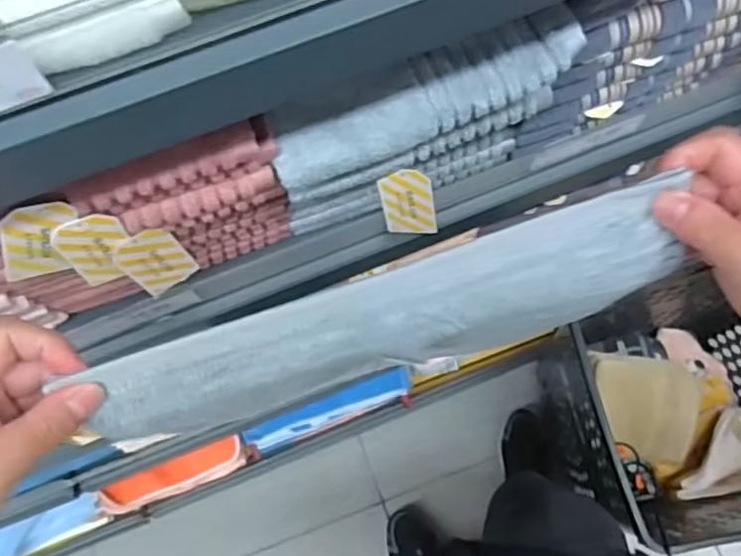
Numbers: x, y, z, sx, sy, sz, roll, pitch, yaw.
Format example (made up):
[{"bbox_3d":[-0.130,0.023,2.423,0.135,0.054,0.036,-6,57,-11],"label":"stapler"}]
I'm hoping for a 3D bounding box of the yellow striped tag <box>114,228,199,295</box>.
[{"bbox_3d":[-0.142,-0.010,0.437,0.037,0.095,0.005,-31,72,-8],"label":"yellow striped tag"}]

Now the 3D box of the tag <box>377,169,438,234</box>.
[{"bbox_3d":[0.028,-0.054,0.483,0.040,0.077,0.005,6,63,13],"label":"tag"}]

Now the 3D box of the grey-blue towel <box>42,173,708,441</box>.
[{"bbox_3d":[0.010,0.024,0.346,0.309,0.069,0.012,-18,31,-1],"label":"grey-blue towel"}]

